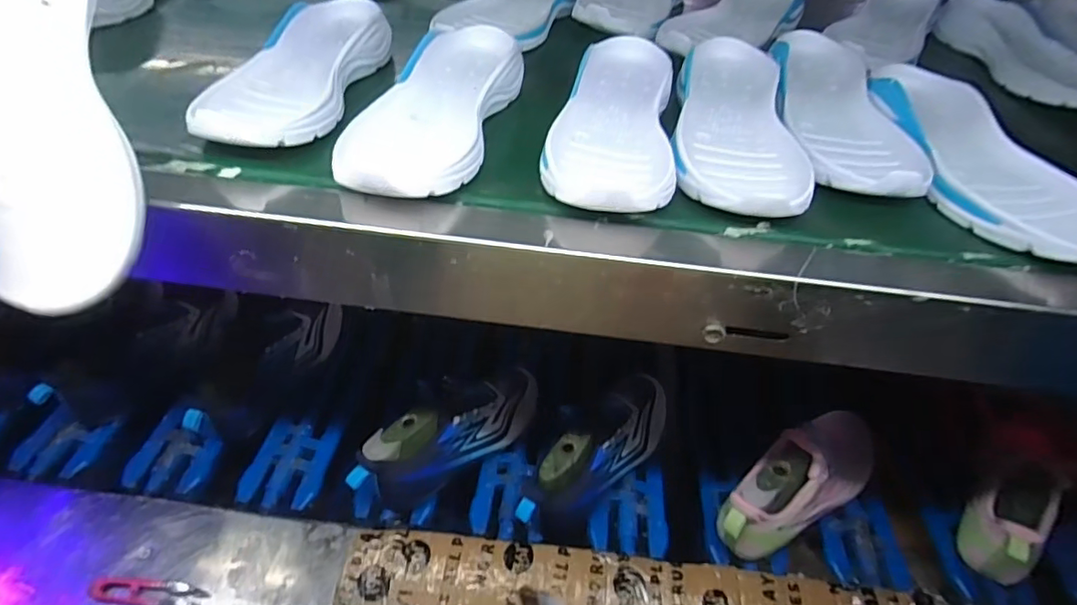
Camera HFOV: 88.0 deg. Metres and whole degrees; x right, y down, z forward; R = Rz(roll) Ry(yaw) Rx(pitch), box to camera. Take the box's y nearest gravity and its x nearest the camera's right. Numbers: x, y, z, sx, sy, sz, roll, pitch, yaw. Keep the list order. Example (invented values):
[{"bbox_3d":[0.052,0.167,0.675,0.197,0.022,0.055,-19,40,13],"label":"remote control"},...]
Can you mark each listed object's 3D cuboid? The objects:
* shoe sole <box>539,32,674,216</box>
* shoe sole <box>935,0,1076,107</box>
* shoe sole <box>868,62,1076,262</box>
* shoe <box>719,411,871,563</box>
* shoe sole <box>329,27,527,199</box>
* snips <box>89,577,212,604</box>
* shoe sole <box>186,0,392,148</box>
[{"bbox_3d":[0.061,-0.151,0.446,0.094,0.036,0.232,9,48,3],"label":"shoe sole"},{"bbox_3d":[0.557,-0.290,0.638,0.077,0.046,0.255,3,48,-2],"label":"shoe sole"},{"bbox_3d":[0.353,-0.122,0.453,0.096,0.045,0.262,-5,49,-9],"label":"shoe sole"},{"bbox_3d":[0.312,0.192,0.637,0.264,0.080,0.088,-24,54,-23],"label":"shoe"},{"bbox_3d":[-0.084,-0.153,0.447,0.099,0.048,0.245,11,48,5],"label":"shoe sole"},{"bbox_3d":[-0.379,0.284,0.544,0.108,0.010,0.026,3,48,-1],"label":"snips"},{"bbox_3d":[-0.207,-0.193,0.474,0.102,0.042,0.256,9,48,4],"label":"shoe sole"}]

